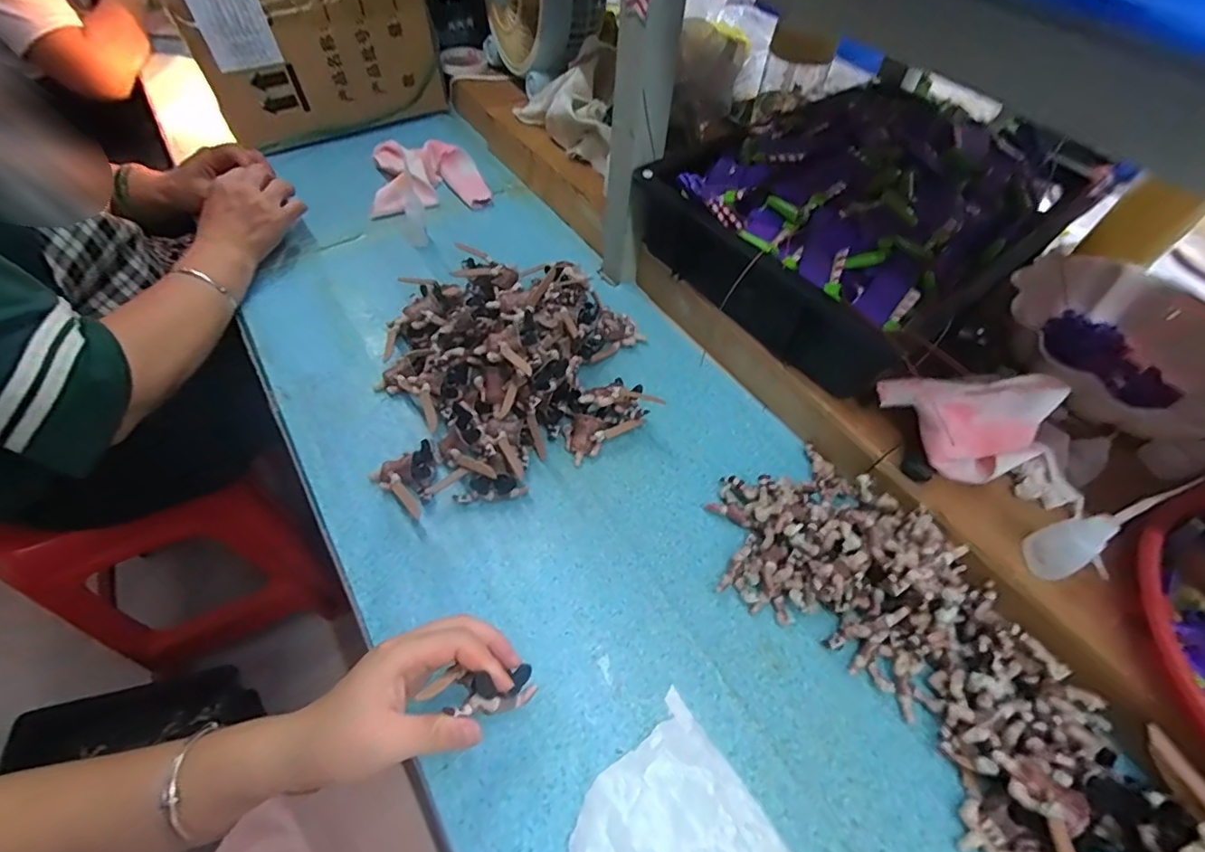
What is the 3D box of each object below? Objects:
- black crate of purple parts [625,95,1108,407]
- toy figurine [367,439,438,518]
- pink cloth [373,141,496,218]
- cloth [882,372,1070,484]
[{"bbox_3d":[0.269,-0.229,0.542,0.371,0.100,0.298,-28,61,-22],"label":"black crate of purple parts"},{"bbox_3d":[-0.173,0.051,0.463,0.057,0.025,0.057,-22,60,-15],"label":"toy figurine"},{"bbox_3d":[-0.249,-0.358,0.734,0.159,0.050,0.176,-12,58,-9],"label":"pink cloth"},{"bbox_3d":[0.296,-0.004,0.418,0.126,0.092,0.058,17,55,8],"label":"cloth"}]

